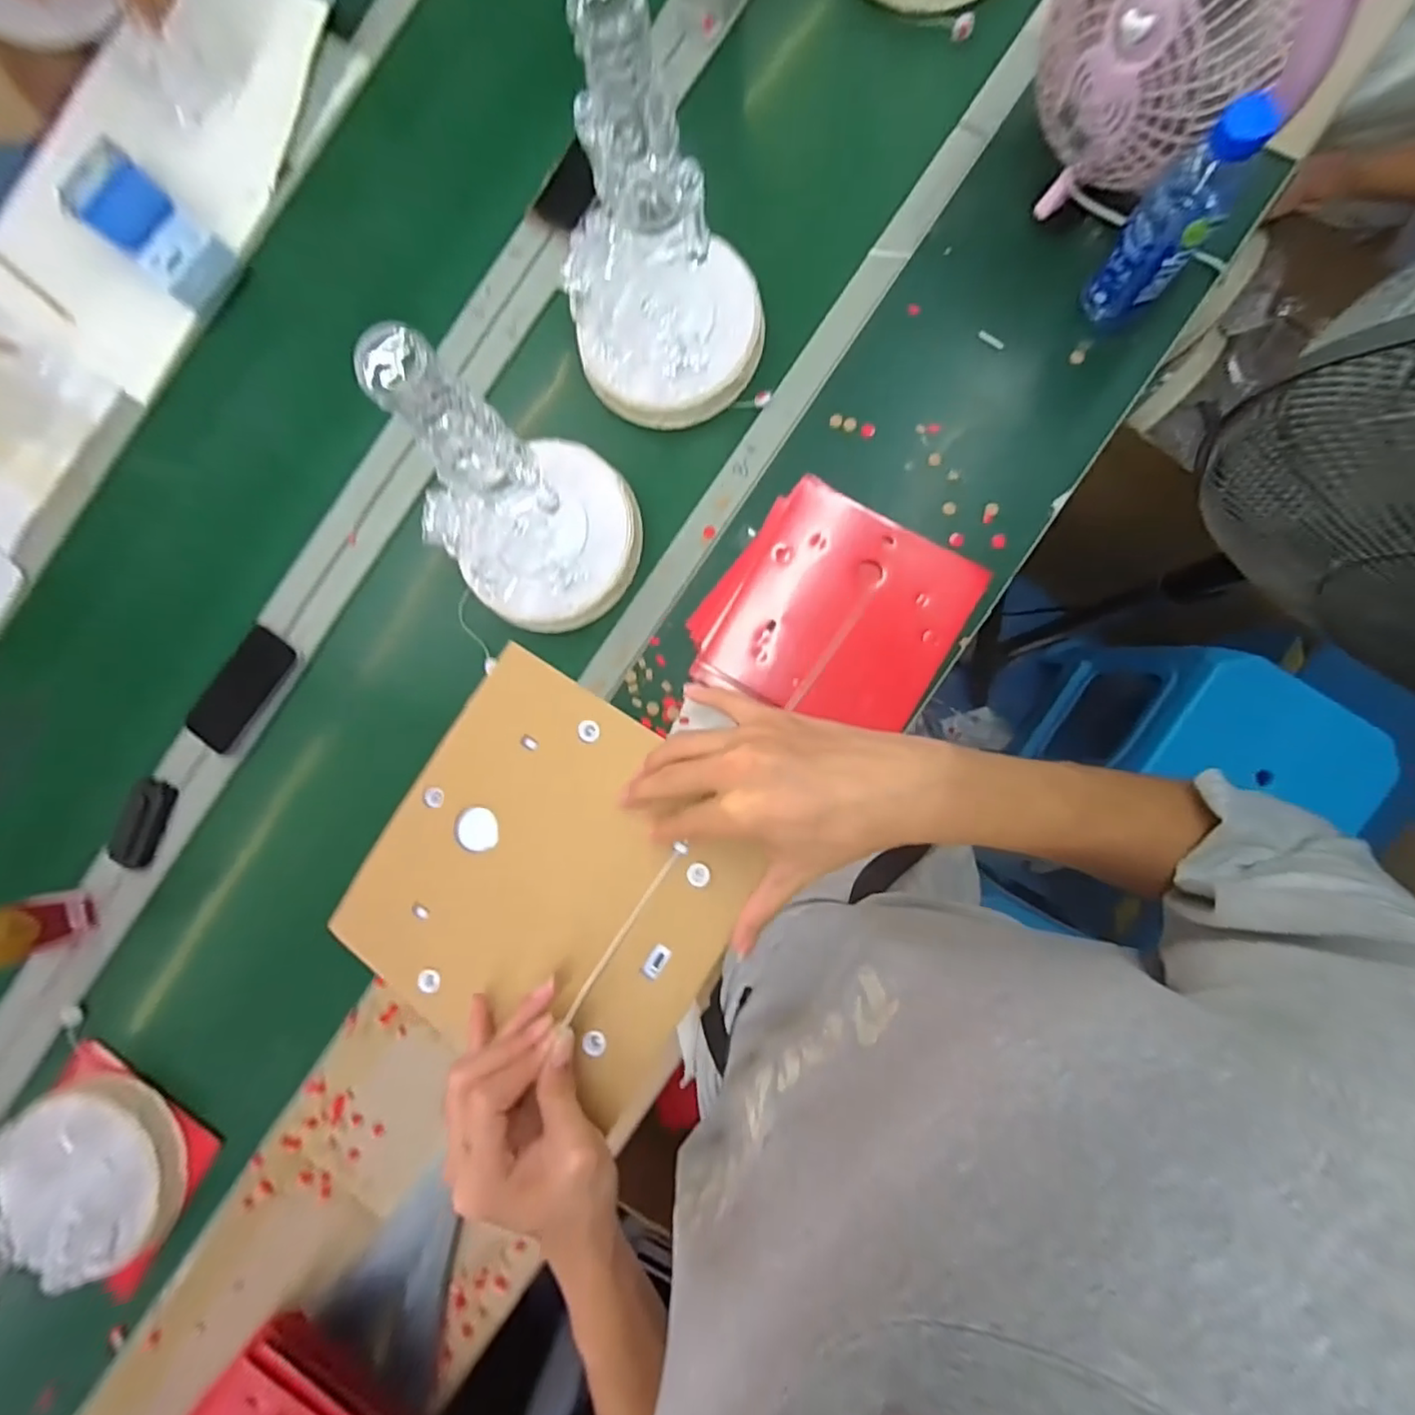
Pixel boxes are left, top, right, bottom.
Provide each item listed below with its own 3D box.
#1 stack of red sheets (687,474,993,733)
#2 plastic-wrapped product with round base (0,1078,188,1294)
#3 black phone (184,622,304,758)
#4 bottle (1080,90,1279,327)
[{"bbox_3d":[0.132,-0.096,0.680,0.249,0.047,0.238,32,90,6],"label":"stack of red sheets"},{"bbox_3d":[-0.720,0.530,0.588,0.165,0.326,0.191,-26,85,3],"label":"plastic-wrapped product with round base"},{"bbox_3d":[-0.565,-0.021,0.755,0.070,0.011,0.159,36,91,-8],"label":"black phone"},{"bbox_3d":[0.439,-0.457,0.588,0.071,0.204,0.077,39,91,6],"label":"bottle"}]

